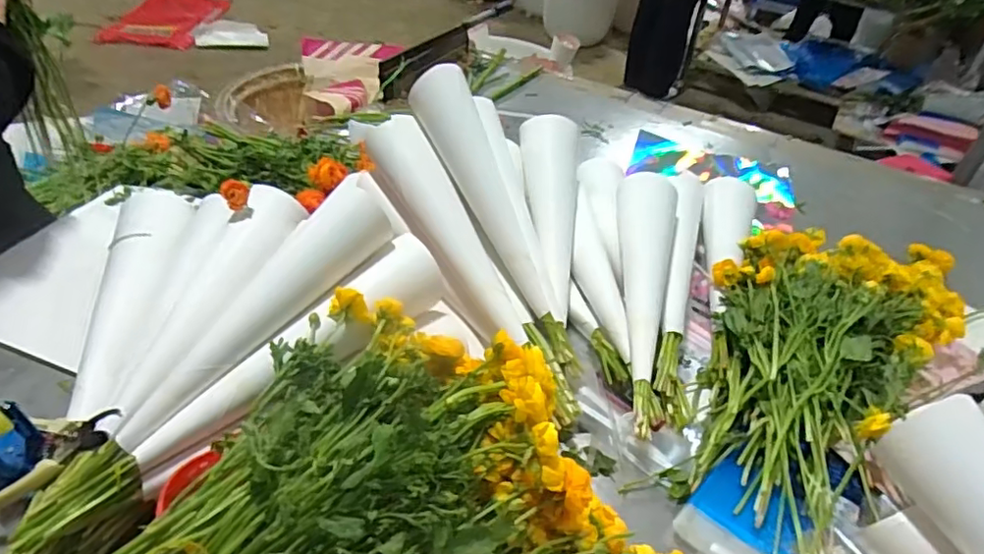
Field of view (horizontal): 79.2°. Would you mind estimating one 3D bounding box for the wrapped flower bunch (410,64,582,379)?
[{"bbox_3d":[0.011,-0.092,0.891,0.088,0.068,0.485,-21,81,-29],"label":"wrapped flower bunch"}]

